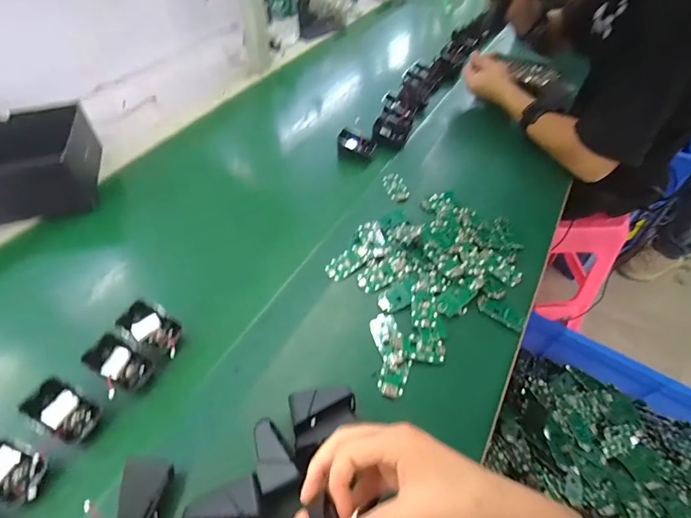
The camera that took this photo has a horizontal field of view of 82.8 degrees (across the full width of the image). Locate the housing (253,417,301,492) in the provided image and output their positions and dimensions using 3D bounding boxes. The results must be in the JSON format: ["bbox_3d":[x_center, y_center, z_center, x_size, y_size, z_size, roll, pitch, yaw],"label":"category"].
[{"bbox_3d":[-0.067,0.177,0.361,0.035,0.019,0.058,-17,51,-16],"label":"housing"}]

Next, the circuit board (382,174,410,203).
[{"bbox_3d":[0.084,-0.121,0.658,0.032,0.011,0.069,-10,50,-10],"label":"circuit board"}]

